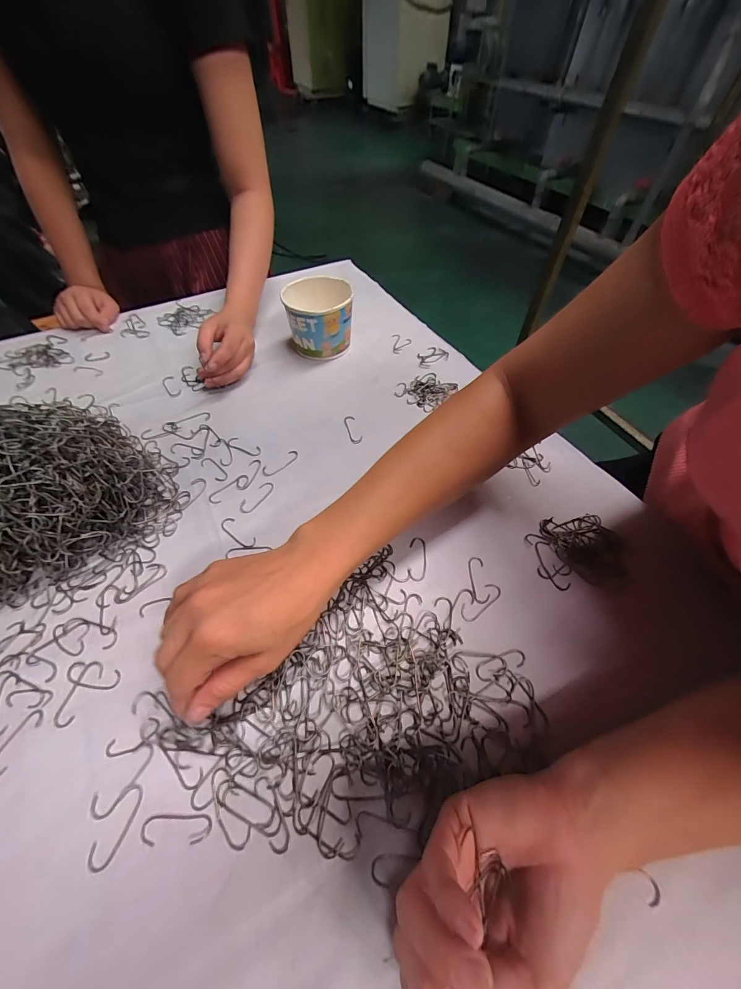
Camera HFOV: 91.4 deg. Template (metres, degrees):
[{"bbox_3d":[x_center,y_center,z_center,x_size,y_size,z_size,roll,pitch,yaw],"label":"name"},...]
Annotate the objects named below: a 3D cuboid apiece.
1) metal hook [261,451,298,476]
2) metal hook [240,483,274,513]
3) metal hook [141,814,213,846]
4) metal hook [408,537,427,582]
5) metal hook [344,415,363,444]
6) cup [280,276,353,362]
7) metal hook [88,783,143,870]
[{"bbox_3d":[-0.099,-0.035,0.399,0.044,0.004,0.017,-34,62,-22],"label":"metal hook"},{"bbox_3d":[-0.117,0.002,0.372,0.016,0.004,0.043,28,59,18],"label":"metal hook"},{"bbox_3d":[-0.122,0.209,0.226,0.043,0.004,0.014,0,55,-1],"label":"metal hook"},{"bbox_3d":[0.044,0.059,0.333,0.016,0.004,0.043,6,55,3],"label":"metal hook"},{"bbox_3d":[-0.021,-0.077,0.430,0.014,0.005,0.046,-14,56,-11],"label":"metal hook"},{"bbox_3d":[-0.069,-0.238,0.493,0.085,0.078,0.079,0,55,-1],"label":"cup"},{"bbox_3d":[-0.160,0.207,0.227,0.016,0.004,0.041,14,56,9],"label":"metal hook"}]

